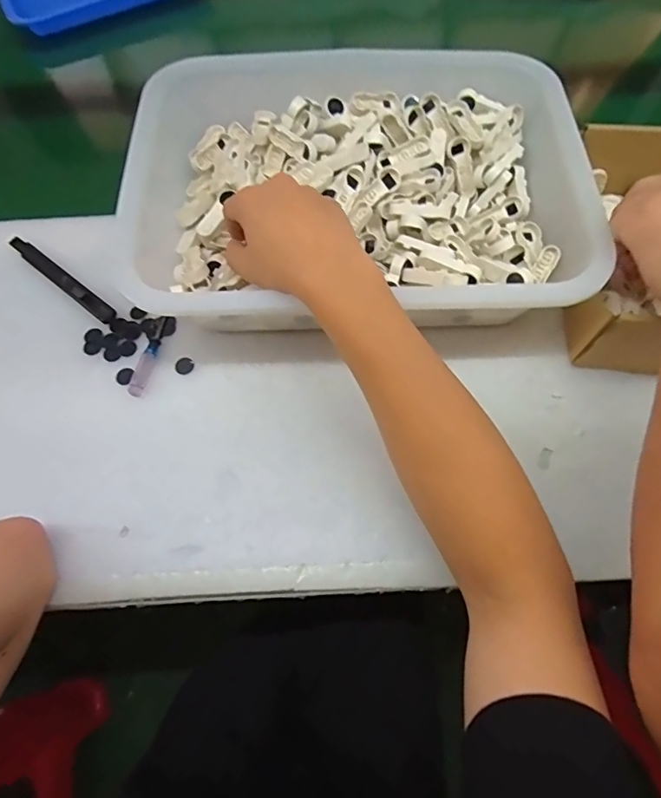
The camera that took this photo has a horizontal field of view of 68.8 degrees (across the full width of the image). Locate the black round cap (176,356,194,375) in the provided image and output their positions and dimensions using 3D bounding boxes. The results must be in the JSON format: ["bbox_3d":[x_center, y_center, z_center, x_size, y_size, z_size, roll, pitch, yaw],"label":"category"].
[{"bbox_3d":[-0.121,-0.027,0.399,0.015,0.004,0.017,-31,70,-11],"label":"black round cap"}]

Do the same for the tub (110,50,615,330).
[{"bbox_3d":[0.022,-0.184,0.415,0.363,0.077,0.285,3,66,2],"label":"tub"}]

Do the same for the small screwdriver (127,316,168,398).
[{"bbox_3d":[-0.148,-0.036,0.395,0.013,0.008,0.074,8,66,4],"label":"small screwdriver"}]

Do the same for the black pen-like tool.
[{"bbox_3d":[-0.239,-0.108,0.428,0.136,0.012,0.014,36,71,15],"label":"black pen-like tool"}]

